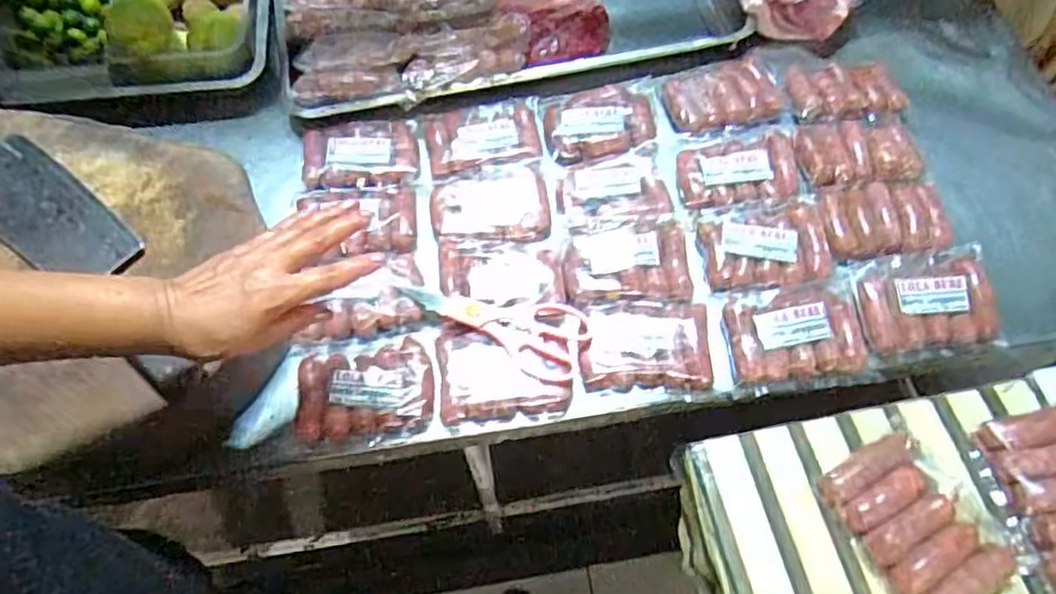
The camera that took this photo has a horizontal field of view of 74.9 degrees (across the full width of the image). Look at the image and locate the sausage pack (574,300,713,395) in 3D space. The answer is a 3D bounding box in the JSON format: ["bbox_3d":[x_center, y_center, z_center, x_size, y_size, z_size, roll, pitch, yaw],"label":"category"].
[{"bbox_3d":[0.115,0.047,0.685,0.125,0.021,0.089,0,64,1],"label":"sausage pack"}]

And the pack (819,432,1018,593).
[{"bbox_3d":[0.309,0.183,0.545,0.096,0.032,0.136,-28,67,-12],"label":"pack"}]

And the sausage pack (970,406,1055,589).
[{"bbox_3d":[0.422,0.160,0.549,0.089,0.021,0.134,-7,64,-3],"label":"sausage pack"}]

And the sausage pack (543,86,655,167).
[{"bbox_3d":[0.083,-0.203,0.807,0.126,0.019,0.102,-11,64,-4],"label":"sausage pack"}]

